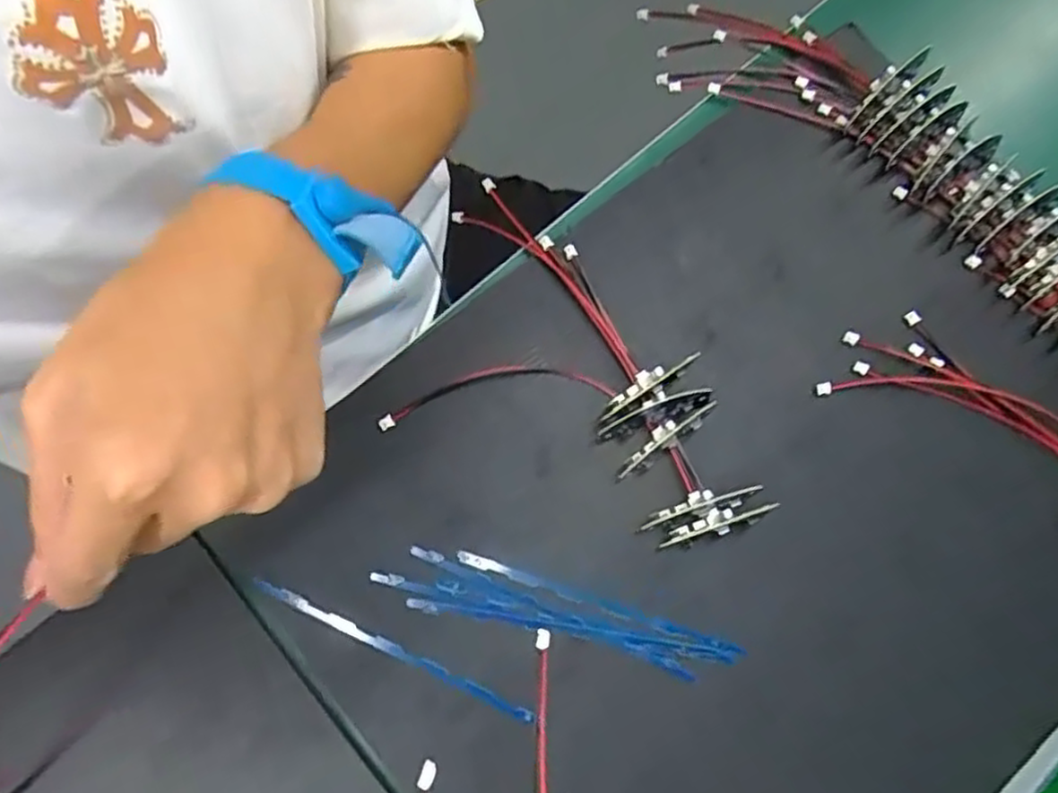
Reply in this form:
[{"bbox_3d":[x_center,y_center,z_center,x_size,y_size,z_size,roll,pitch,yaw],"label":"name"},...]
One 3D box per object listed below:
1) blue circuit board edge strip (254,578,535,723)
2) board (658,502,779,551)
[{"bbox_3d":[-0.068,0.126,0.354,0.150,0.007,0.007,25,76,3],"label":"blue circuit board edge strip"},{"bbox_3d":[0.095,0.065,0.366,0.063,0.024,0.012,-21,73,10],"label":"board"}]

